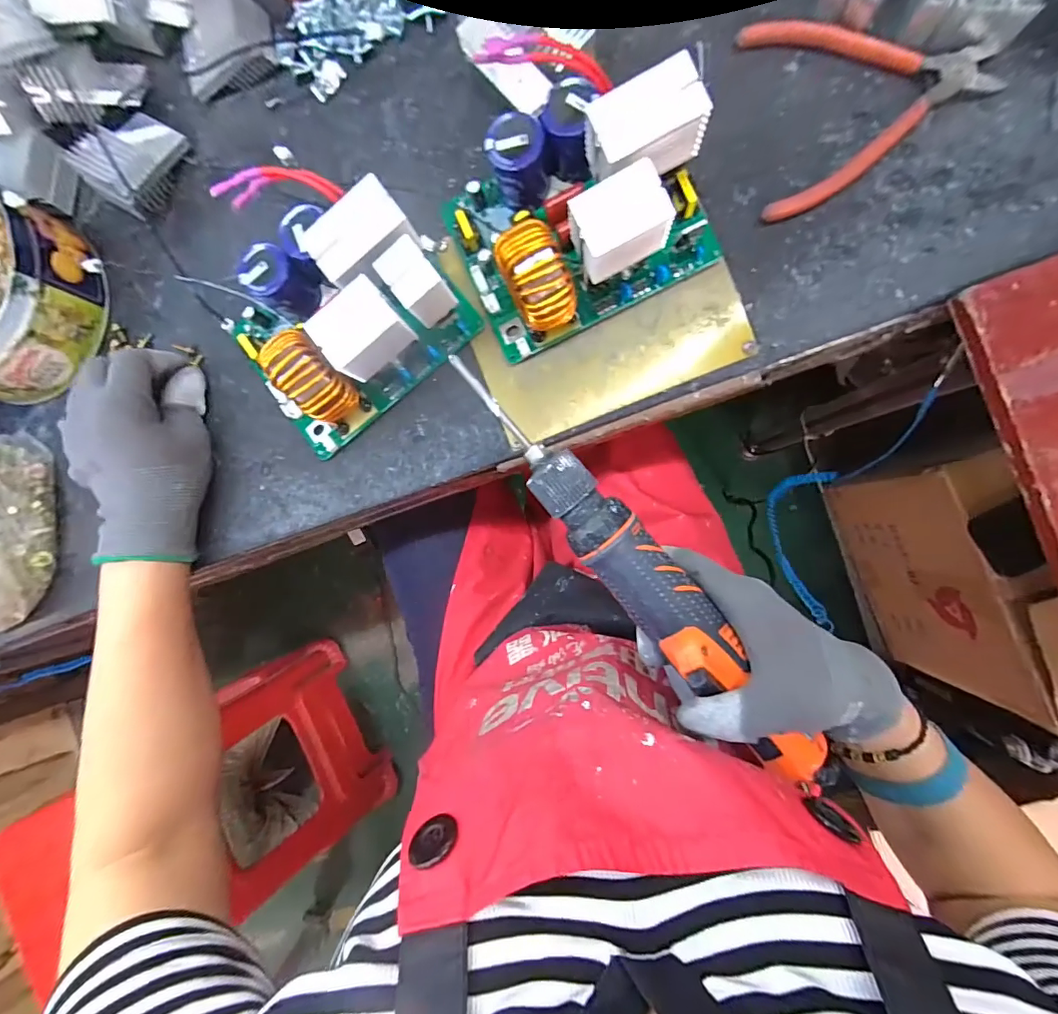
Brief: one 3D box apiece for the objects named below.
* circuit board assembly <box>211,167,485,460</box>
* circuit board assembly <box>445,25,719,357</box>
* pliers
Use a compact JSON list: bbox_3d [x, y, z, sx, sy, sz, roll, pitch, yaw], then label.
[{"bbox_3d":[-0.130,-0.129,0.301,0.145,0.075,0.126,-38,84,6],"label":"circuit board assembly"},{"bbox_3d":[0.023,-0.182,0.281,0.157,0.074,0.126,-24,86,7],"label":"circuit board assembly"},{"bbox_3d":[0.205,-0.247,0.283,0.132,0.011,0.122,-7,88,8],"label":"pliers"}]

